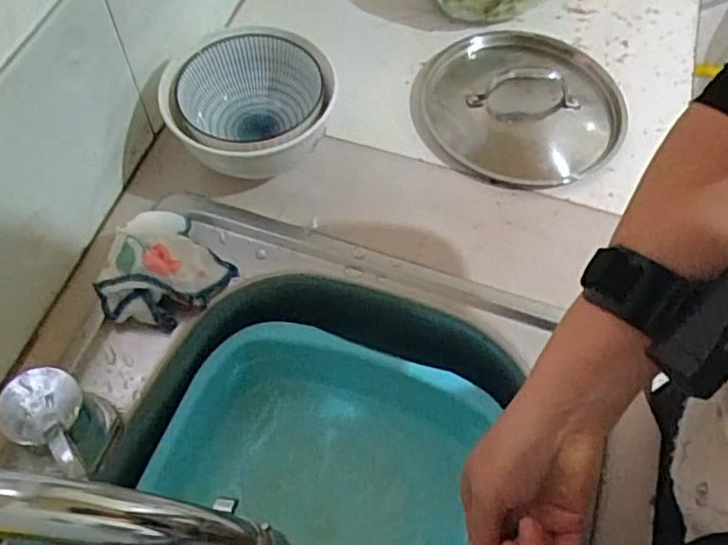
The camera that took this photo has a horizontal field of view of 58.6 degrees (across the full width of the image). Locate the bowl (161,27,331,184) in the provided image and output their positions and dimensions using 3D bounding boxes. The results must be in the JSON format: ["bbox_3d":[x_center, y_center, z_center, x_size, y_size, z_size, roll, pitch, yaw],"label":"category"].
[{"bbox_3d":[-0.103,-0.141,0.592,0.134,0.087,0.137,1,61,-2],"label":"bowl"}]

